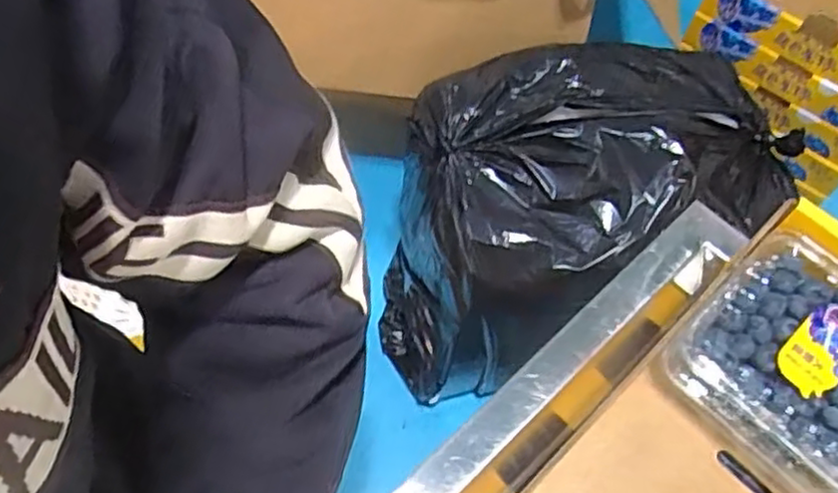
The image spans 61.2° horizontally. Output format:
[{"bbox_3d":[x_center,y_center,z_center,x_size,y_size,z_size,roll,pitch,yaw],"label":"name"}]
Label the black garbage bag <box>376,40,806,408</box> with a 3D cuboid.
[{"bbox_3d":[0.206,-0.046,1.186,0.558,0.563,0.361,-26,66,-15],"label":"black garbage bag"}]

